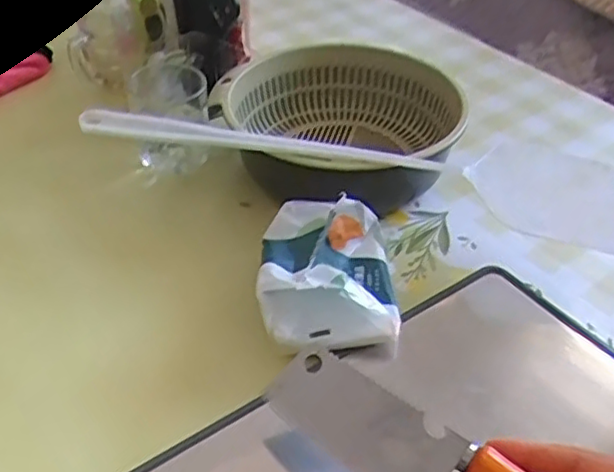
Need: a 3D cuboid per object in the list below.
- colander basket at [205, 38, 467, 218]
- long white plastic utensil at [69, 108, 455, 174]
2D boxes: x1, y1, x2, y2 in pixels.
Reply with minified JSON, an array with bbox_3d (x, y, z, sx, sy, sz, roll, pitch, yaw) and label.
[{"bbox_3d":[0.035,-0.097,0.636,0.195,0.089,0.211,1,41,-1],"label":"colander basket"},{"bbox_3d":[-0.037,-0.078,0.555,0.310,0.021,0.018,7,42,6],"label":"long white plastic utensil"}]

